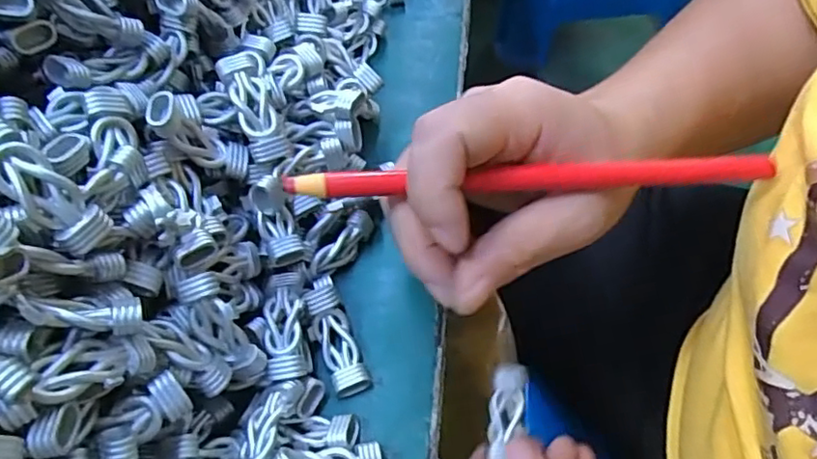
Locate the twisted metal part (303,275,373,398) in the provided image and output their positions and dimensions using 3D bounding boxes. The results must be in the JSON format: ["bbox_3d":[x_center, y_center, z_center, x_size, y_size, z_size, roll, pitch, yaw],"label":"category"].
[{"bbox_3d":[-0.031,0.043,0.248,0.014,0.014,0.049,-22,63,-8],"label":"twisted metal part"}]

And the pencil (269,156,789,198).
[{"bbox_3d":[0.042,-0.018,0.206,0.167,0.005,0.008,-2,63,-3],"label":"pencil"}]

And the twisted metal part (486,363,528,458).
[{"bbox_3d":[0.044,0.081,0.273,0.015,0.014,0.039,14,84,6],"label":"twisted metal part"}]

